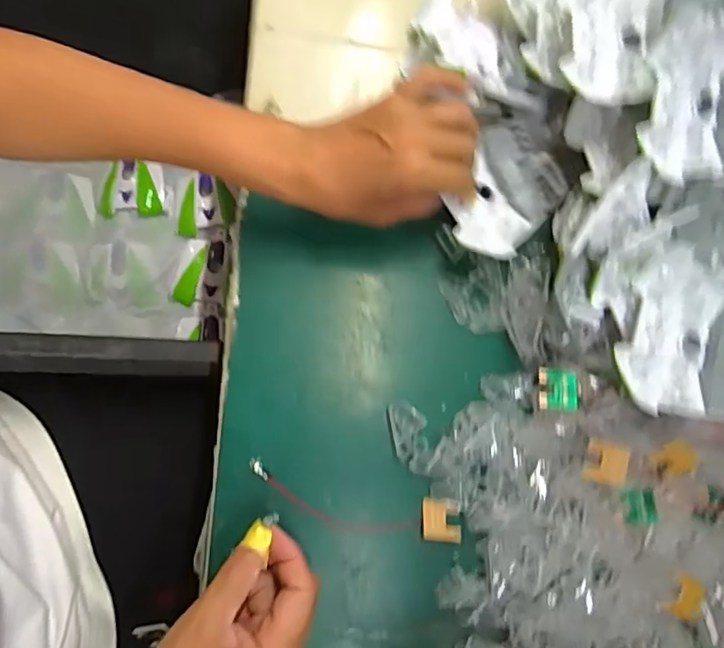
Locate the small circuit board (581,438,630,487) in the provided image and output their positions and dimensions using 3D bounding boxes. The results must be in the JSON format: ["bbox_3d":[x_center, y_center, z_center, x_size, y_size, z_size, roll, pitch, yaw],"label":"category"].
[{"bbox_3d":[0.160,0.093,0.364,0.025,0.004,0.029,12,99,22],"label":"small circuit board"}]

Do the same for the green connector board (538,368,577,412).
[{"bbox_3d":[0.136,0.046,0.387,0.025,0.013,0.029,7,76,-6],"label":"green connector board"}]

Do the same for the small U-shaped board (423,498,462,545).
[{"bbox_3d":[0.054,0.134,0.377,0.025,0.005,0.028,5,76,-6],"label":"small U-shaped board"}]

